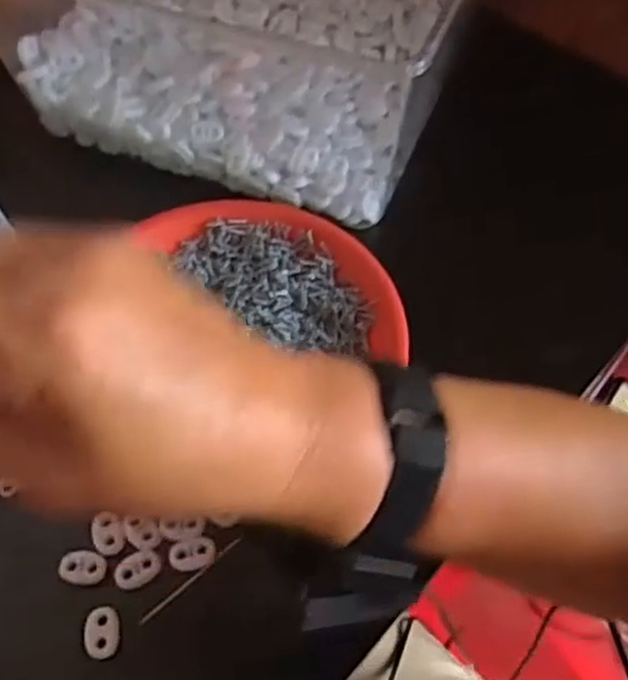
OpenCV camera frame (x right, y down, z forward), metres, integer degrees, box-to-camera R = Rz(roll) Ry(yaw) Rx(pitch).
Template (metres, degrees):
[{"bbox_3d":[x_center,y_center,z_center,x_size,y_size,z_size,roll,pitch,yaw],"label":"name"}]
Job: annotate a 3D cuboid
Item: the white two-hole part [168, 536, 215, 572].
[{"bbox_3d":[-0.060,0.106,0.373,0.022,0.004,0.015,-14,58,-10],"label":"white two-hole part"}]

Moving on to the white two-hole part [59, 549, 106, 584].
[{"bbox_3d":[-0.113,0.110,0.368,0.022,0.004,0.016,0,57,-1],"label":"white two-hole part"}]

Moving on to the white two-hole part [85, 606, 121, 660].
[{"bbox_3d":[-0.100,0.136,0.353,0.015,0.004,0.023,-5,57,-4],"label":"white two-hole part"}]

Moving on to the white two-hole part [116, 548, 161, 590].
[{"bbox_3d":[-0.086,0.112,0.370,0.023,0.004,0.015,-30,62,-18],"label":"white two-hole part"}]

